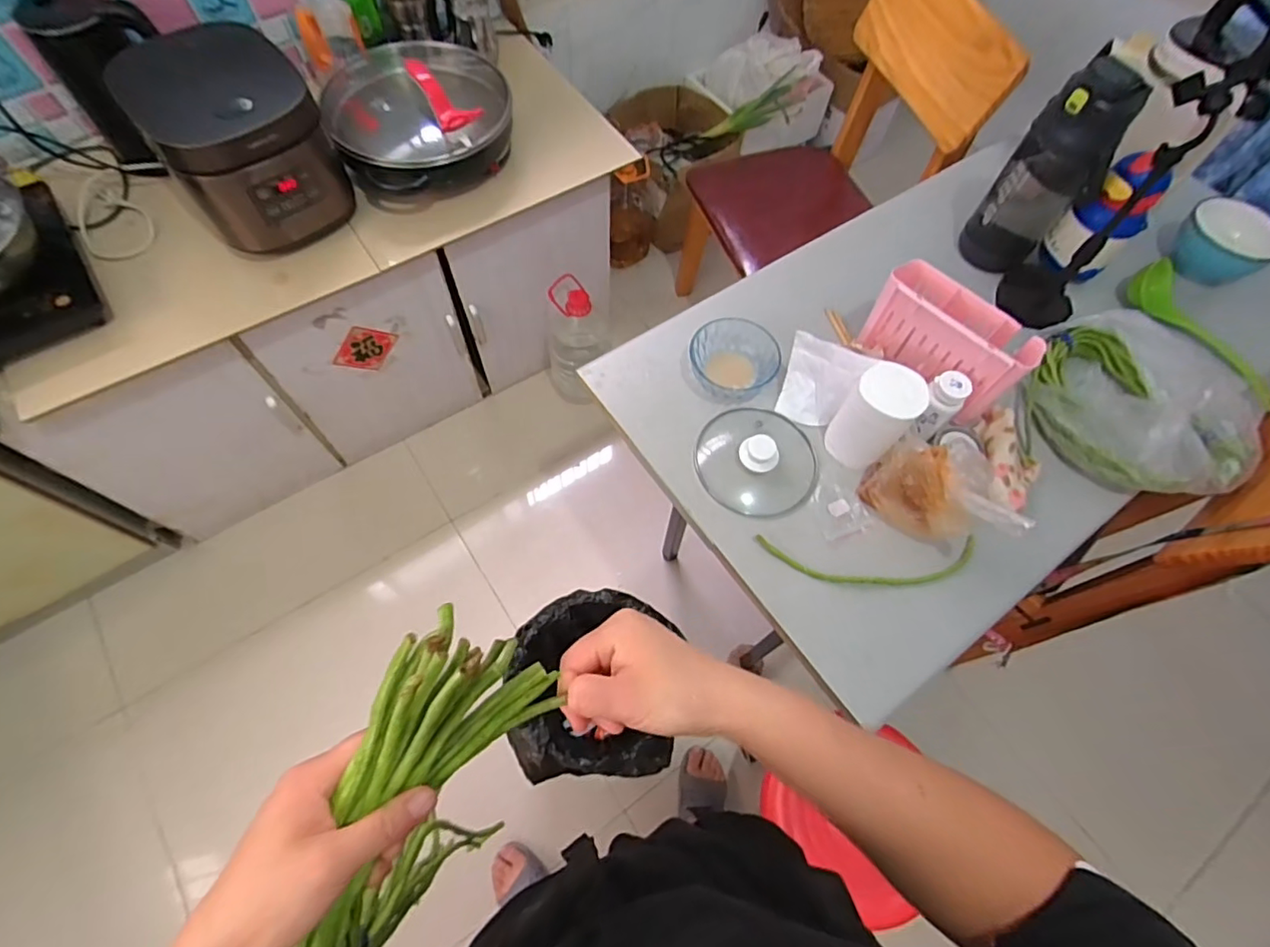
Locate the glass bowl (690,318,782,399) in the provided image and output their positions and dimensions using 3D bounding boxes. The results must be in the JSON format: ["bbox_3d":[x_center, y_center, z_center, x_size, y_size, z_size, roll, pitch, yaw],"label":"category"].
[{"bbox_3d":[0.134,-0.158,0.827,0.121,0.051,0.116,1,65,-2],"label":"glass bowl"}]

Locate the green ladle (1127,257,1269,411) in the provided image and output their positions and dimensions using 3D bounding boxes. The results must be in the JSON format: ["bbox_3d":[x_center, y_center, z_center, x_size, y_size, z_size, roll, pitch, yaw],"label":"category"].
[{"bbox_3d":[0.833,-0.209,0.867,0.071,0.055,0.256,-13,66,-9],"label":"green ladle"}]

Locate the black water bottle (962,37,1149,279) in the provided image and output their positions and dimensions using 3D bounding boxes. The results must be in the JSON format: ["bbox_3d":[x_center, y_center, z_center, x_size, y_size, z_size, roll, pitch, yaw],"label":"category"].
[{"bbox_3d":[0.620,-0.446,0.860,0.126,0.298,0.114,38,68,14],"label":"black water bottle"}]

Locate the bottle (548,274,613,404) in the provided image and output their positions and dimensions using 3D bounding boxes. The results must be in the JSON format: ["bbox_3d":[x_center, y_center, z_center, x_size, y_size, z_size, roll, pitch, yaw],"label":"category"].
[{"bbox_3d":[-0.162,-0.363,1.606,0.158,0.360,0.195,16,65,5],"label":"bottle"}]

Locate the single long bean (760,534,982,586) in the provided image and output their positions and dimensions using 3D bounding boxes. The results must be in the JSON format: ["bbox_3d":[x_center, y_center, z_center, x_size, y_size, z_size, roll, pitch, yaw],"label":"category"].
[{"bbox_3d":[0.290,0.107,0.717,0.273,0.013,0.060,0,65,-3],"label":"single long bean"}]

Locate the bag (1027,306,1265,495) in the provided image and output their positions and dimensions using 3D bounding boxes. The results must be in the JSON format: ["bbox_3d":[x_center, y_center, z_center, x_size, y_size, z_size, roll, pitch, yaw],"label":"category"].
[{"bbox_3d":[0.720,-0.105,0.803,0.307,0.095,0.314,40,69,15],"label":"bag"}]

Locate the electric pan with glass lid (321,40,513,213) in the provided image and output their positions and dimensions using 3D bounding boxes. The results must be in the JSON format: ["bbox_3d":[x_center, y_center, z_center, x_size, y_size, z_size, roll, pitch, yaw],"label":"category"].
[{"bbox_3d":[-0.439,-0.748,1.196,0.371,0.198,0.396,-22,68,-13],"label":"electric pan with glass lid"}]

